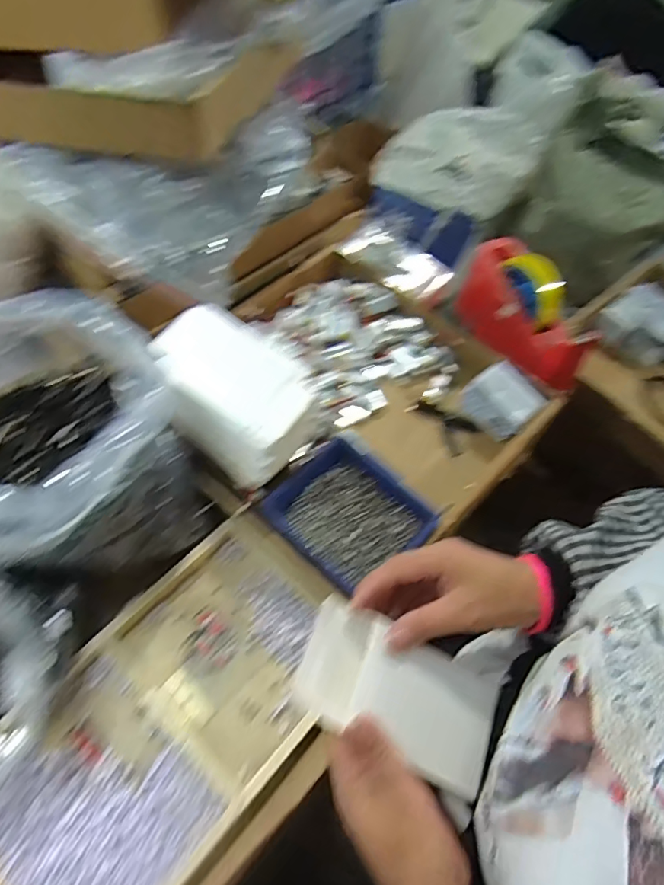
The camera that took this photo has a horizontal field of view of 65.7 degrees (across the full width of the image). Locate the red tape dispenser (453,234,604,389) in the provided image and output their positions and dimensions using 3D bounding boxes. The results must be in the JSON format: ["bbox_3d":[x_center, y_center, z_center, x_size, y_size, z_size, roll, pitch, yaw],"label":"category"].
[{"bbox_3d":[0.233,-0.155,0.638,0.099,0.095,0.198,-36,68,-22],"label":"red tape dispenser"}]

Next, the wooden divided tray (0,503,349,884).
[{"bbox_3d":[-0.142,0.238,0.443,0.195,0.041,0.346,37,64,17],"label":"wooden divided tray"}]

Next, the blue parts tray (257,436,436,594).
[{"bbox_3d":[0.016,0.077,0.529,0.142,0.038,0.121,39,65,17],"label":"blue parts tray"}]

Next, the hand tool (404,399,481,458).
[{"bbox_3d":[0.138,-0.024,0.634,0.054,0.009,0.085,-37,69,-22],"label":"hand tool"}]

